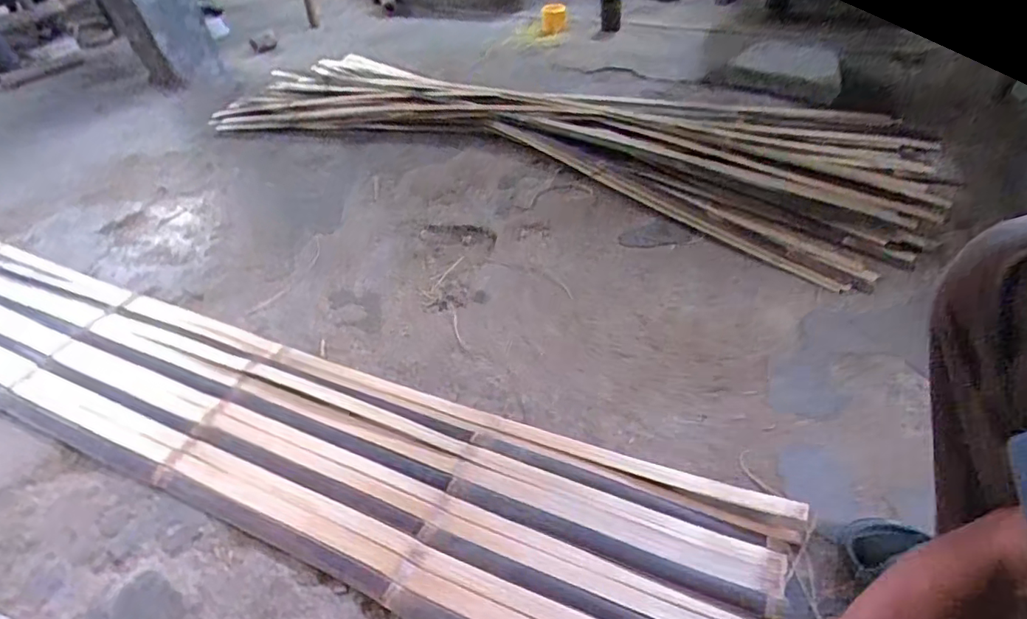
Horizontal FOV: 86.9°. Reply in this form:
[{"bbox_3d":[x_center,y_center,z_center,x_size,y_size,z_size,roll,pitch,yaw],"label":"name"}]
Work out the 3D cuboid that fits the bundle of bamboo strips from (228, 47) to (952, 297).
[{"bbox_3d":[-0.041,-0.524,1.496,2.009,0.098,0.618,20,50,26],"label":"bundle of bamboo strips"}]

